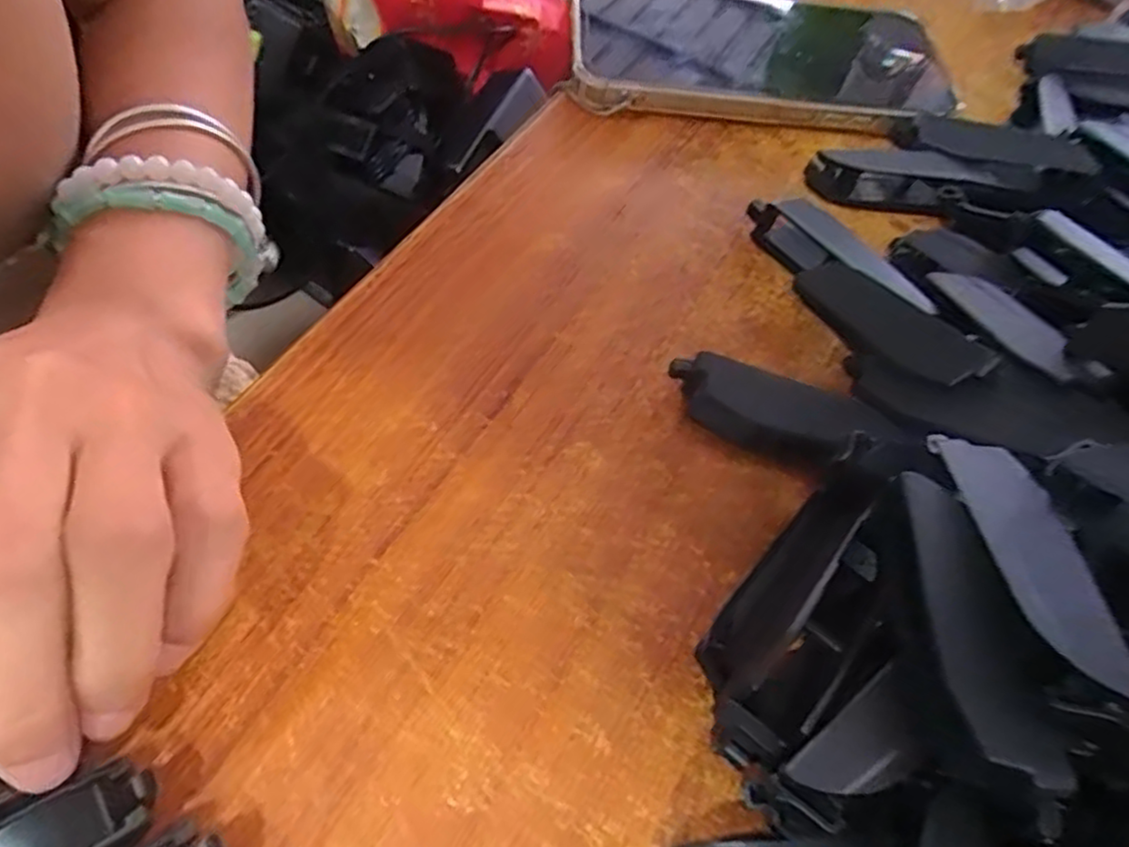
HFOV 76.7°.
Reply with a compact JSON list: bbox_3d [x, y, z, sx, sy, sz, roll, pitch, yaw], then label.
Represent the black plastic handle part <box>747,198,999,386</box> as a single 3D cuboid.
[{"bbox_3d":[0.097,-0.045,0.239,0.023,0.019,0.094,-20,65,-19],"label":"black plastic handle part"}]

